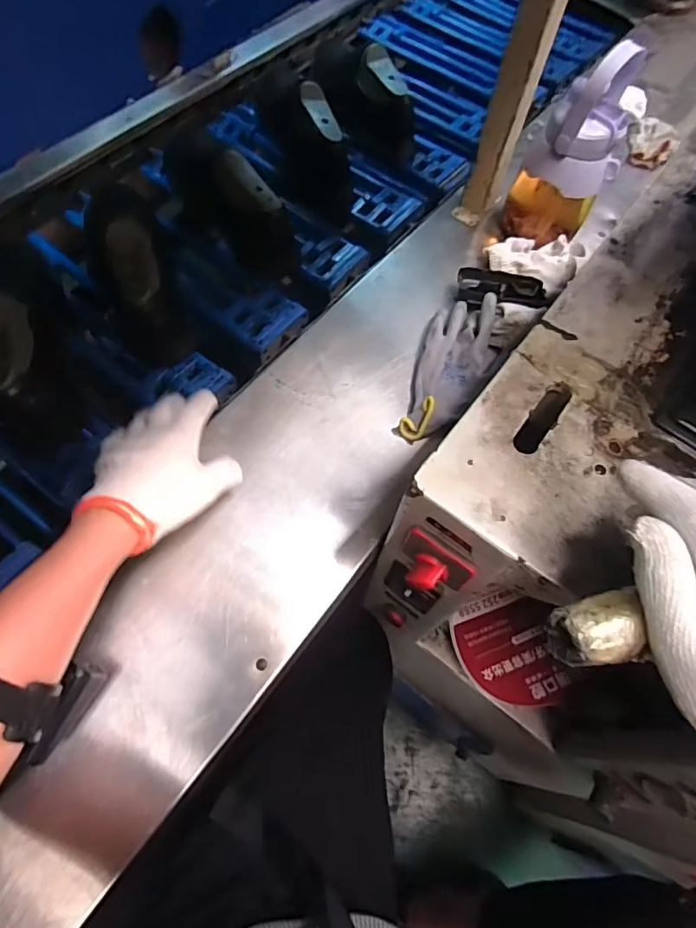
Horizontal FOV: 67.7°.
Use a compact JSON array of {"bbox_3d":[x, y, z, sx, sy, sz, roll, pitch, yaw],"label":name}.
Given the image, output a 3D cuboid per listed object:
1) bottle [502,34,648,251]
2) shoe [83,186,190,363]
[{"bbox_3d":[0.277,-0.378,0.649,0.107,0.228,0.088,8,64,0],"label":"bottle"},{"bbox_3d":[-0.262,-0.239,0.613,0.090,0.096,0.273,-17,66,-12],"label":"shoe"}]

